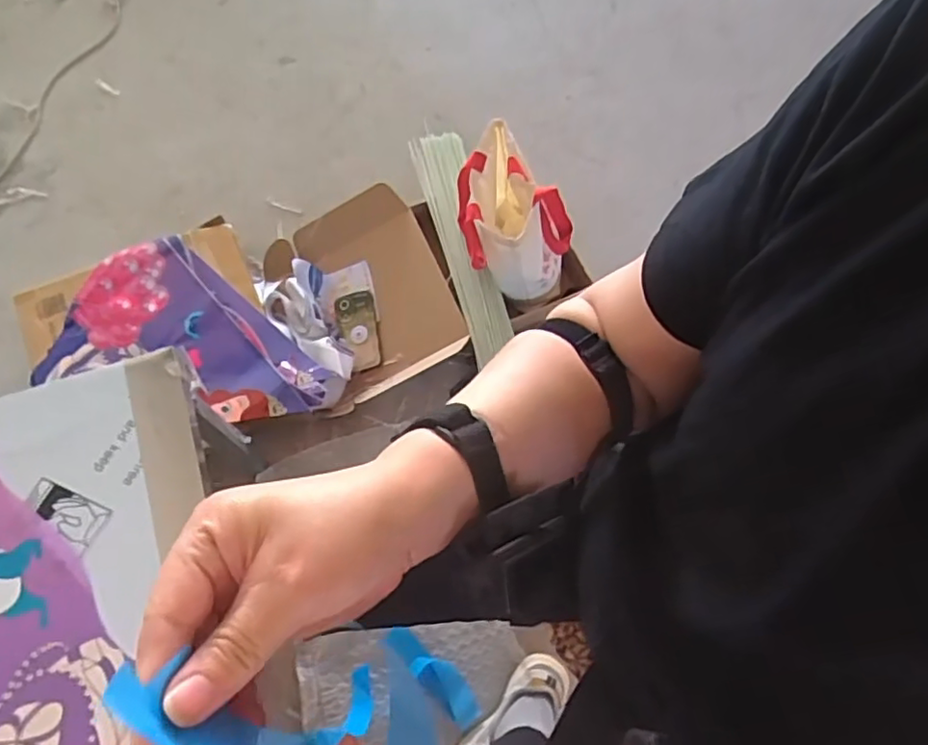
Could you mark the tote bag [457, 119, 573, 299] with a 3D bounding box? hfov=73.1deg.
[{"bbox_3d":[0.089,-0.278,1.135,0.184,0.221,0.230,-11,68,-6],"label":"tote bag"}]

